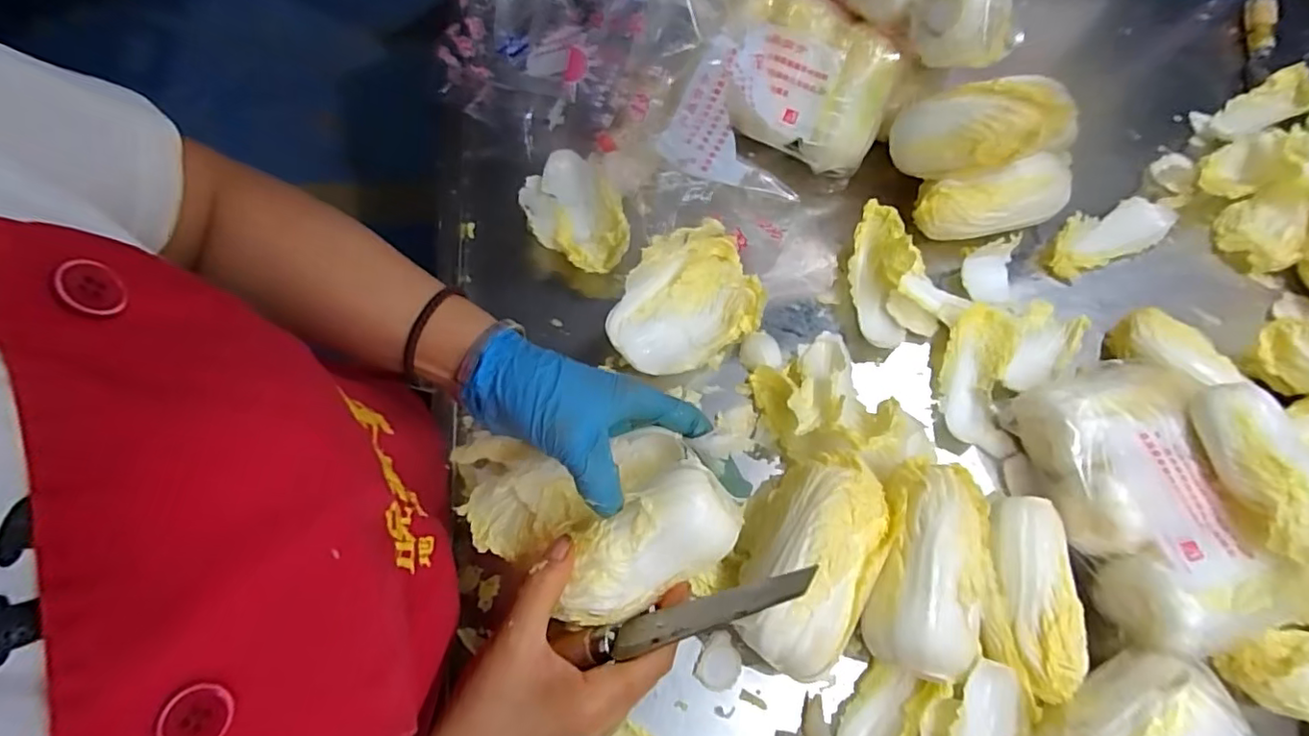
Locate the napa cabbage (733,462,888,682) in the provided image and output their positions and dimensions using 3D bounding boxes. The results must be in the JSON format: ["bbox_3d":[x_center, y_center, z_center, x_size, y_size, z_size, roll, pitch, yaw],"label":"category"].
[{"bbox_3d":[0.096,0.130,0.391,0.081,0.074,0.125,26,68,9],"label":"napa cabbage"}]

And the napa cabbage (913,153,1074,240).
[{"bbox_3d":[0.299,-0.145,0.523,0.142,0.057,0.050,-7,67,-6],"label":"napa cabbage"}]

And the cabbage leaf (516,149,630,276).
[{"bbox_3d":[-0.070,-0.132,0.522,0.075,0.028,0.123,-29,70,-14],"label":"cabbage leaf"}]

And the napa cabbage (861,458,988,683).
[{"bbox_3d":[0.180,0.130,0.390,0.068,0.064,0.129,16,67,5],"label":"napa cabbage"}]

